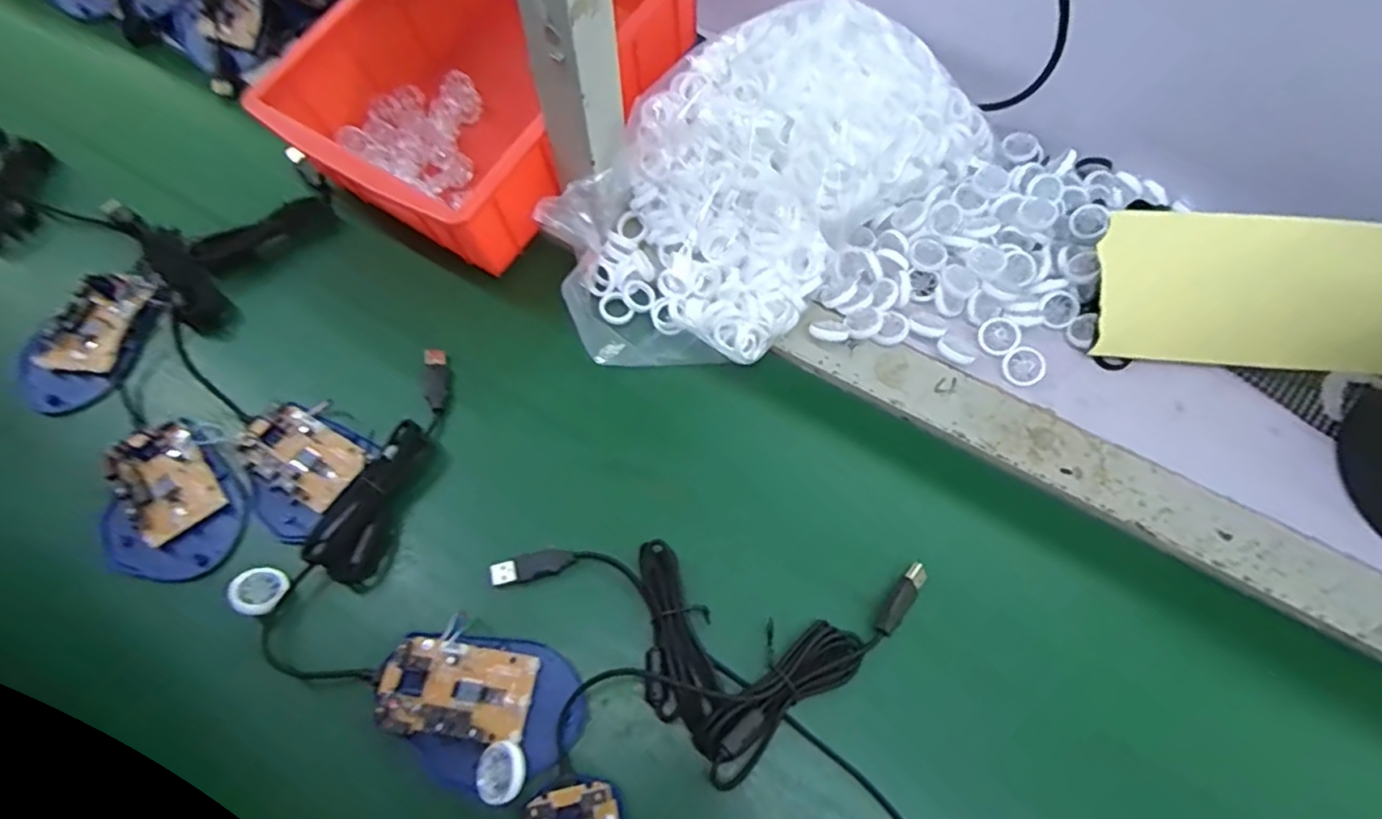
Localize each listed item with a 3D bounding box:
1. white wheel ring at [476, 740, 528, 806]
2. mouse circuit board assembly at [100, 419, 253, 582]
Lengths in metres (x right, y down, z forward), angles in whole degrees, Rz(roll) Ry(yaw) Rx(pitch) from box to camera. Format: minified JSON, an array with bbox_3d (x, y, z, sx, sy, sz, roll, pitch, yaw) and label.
[{"bbox_3d":[-0.095,0.180,0.322,0.028,0.008,0.028,-11,63,24],"label":"white wheel ring"},{"bbox_3d":[-0.315,0.055,0.400,0.077,0.019,0.100,-12,67,-8],"label":"mouse circuit board assembly"}]

